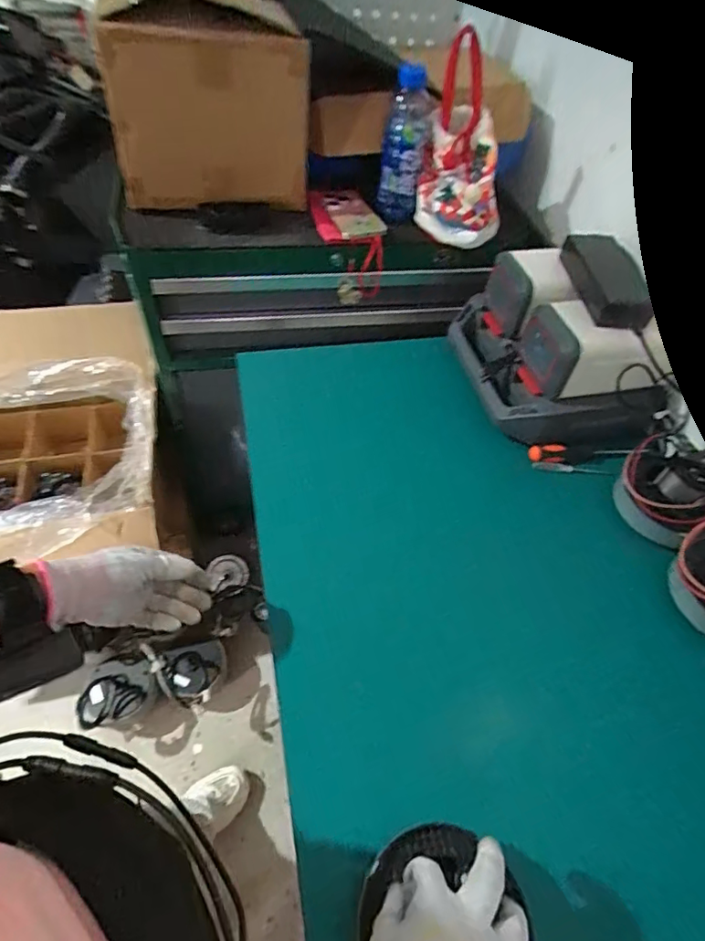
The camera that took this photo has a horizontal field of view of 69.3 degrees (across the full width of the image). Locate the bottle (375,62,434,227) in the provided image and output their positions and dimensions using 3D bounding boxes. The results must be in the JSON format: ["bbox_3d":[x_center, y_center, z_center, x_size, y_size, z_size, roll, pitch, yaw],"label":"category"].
[{"bbox_3d":[0.084,-0.520,0.830,0.072,0.213,0.058,8,51,0],"label":"bottle"}]

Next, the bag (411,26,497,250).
[{"bbox_3d":[0.185,-0.504,0.812,0.139,0.226,0.162,10,51,2],"label":"bag"}]

